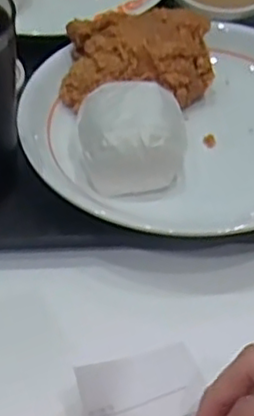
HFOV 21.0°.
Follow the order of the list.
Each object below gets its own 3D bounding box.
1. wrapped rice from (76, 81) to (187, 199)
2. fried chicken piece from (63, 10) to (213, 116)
[{"bbox_3d":[0.003,-0.046,0.436,0.068,0.043,0.066,-1,49,-5],"label":"wrapped rice"},{"bbox_3d":[0.008,-0.106,0.481,0.101,0.045,0.059,4,49,-1],"label":"fried chicken piece"}]

